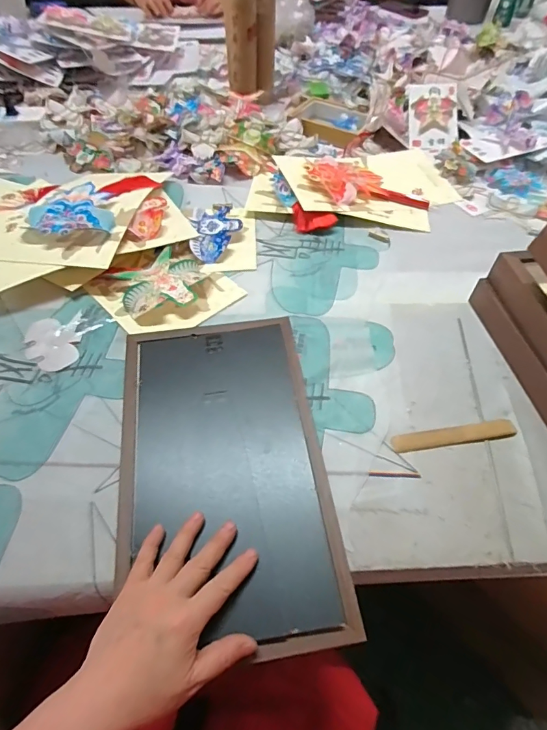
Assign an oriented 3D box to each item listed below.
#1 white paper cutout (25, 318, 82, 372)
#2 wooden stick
[{"bbox_3d":[-0.294,-0.027,0.565,0.087,0.005,0.064,24,58,16],"label":"white paper cutout"},{"bbox_3d":[0.208,0.081,0.491,0.141,0.004,0.024,-8,54,-3],"label":"wooden stick"}]

